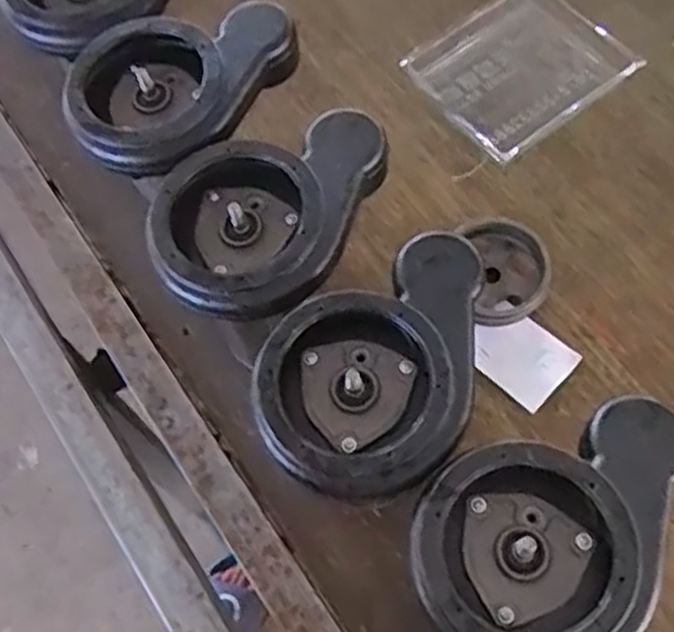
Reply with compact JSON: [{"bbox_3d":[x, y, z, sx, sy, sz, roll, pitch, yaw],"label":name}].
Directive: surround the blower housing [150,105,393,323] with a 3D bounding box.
[{"bbox_3d":[-0.046,-0.071,0.506,0.123,0.042,0.164,26,70,14],"label":"blower housing"}]

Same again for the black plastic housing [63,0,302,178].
[{"bbox_3d":[-0.114,-0.164,0.556,0.134,0.050,0.157,27,70,14],"label":"black plastic housing"}]

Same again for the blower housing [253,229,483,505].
[{"bbox_3d":[0.020,0.024,0.456,0.122,0.034,0.165,12,67,9],"label":"blower housing"}]

